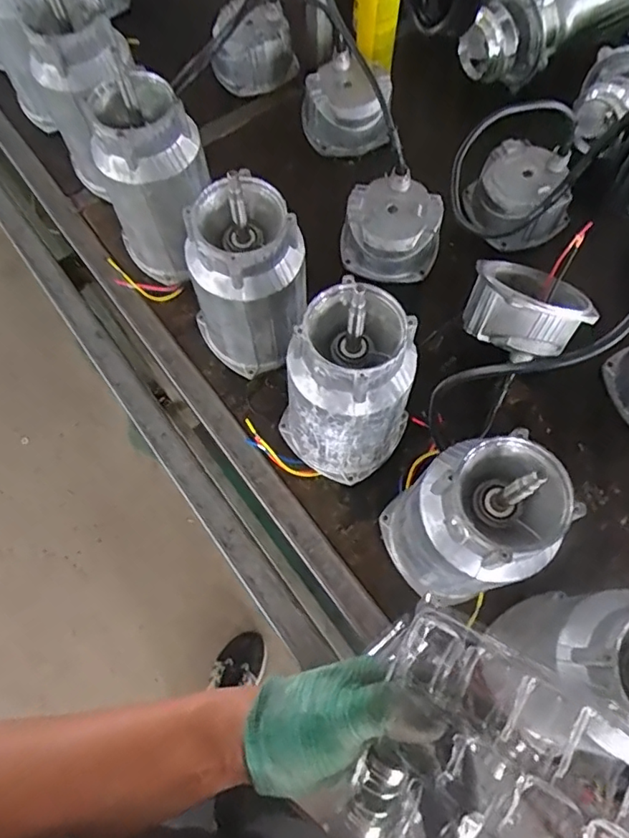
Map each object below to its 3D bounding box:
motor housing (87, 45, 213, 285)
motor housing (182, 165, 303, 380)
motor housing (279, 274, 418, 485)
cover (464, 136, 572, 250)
[{"bbox_3d":[-0.191,-0.274,0.645,0.115,0.228,0.113,-37,73,-13],"label":"motor housing"},{"bbox_3d":[-0.070,-0.141,0.589,0.111,0.220,0.098,-37,73,-13],"label":"motor housing"},{"bbox_3d":[0.034,-0.024,0.535,0.109,0.232,0.107,0,69,1],"label":"motor housing"},{"bbox_3d":[0.272,-0.300,0.728,0.119,0.072,0.129,-36,72,-12],"label":"cover"}]

